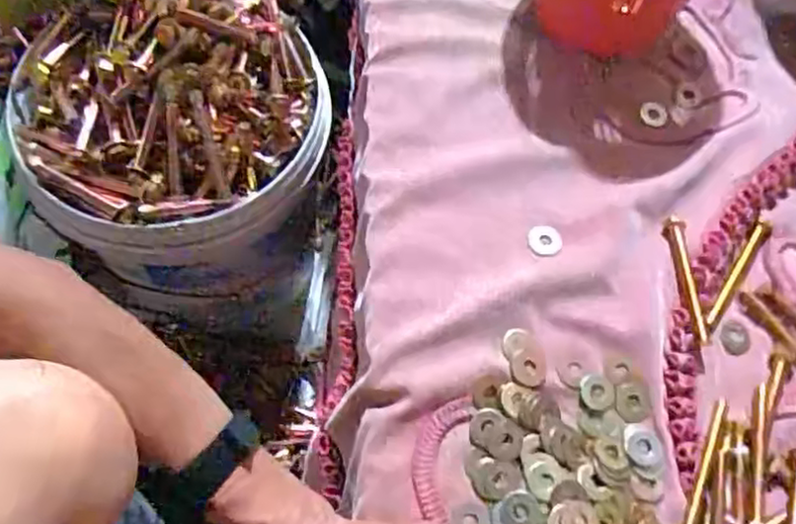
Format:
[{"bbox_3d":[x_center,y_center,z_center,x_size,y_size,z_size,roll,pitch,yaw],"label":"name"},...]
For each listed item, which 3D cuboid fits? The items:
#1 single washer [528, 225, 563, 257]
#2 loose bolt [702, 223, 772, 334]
[{"bbox_3d":[0.113,-0.015,0.529,0.026,0.005,0.025,2,66,-4],"label":"single washer"},{"bbox_3d":[0.259,0.010,0.526,0.012,0.006,0.111,36,68,11],"label":"loose bolt"}]

